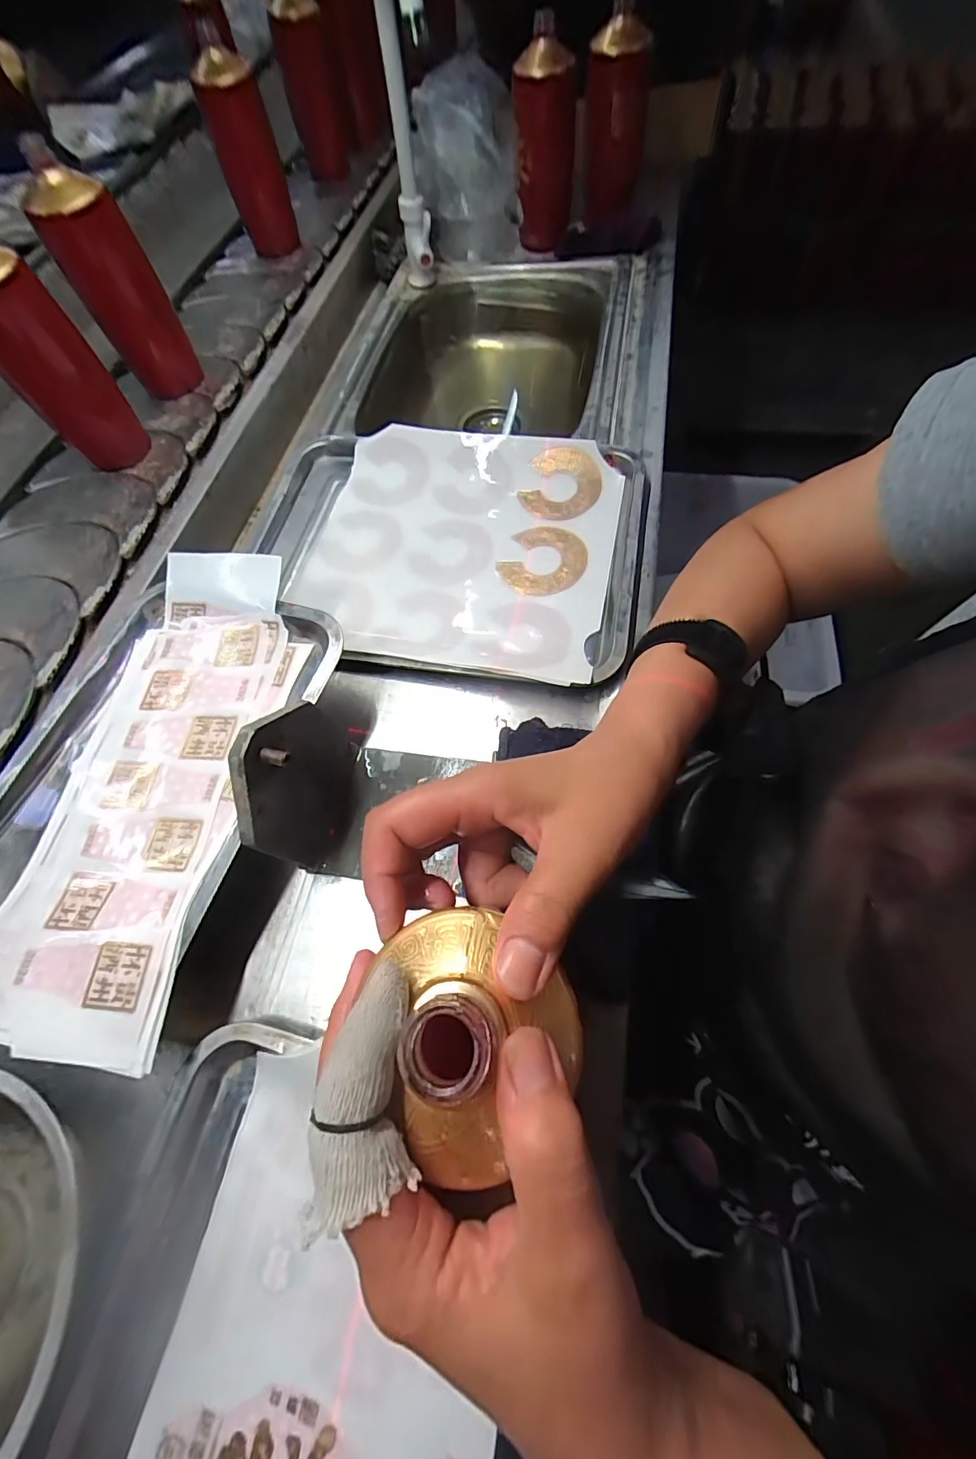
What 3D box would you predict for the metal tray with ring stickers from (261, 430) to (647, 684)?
[{"bbox_3d":[-0.048,-0.184,0.478,0.378,0.033,0.285,11,67,8],"label":"metal tray with ring stickers"}]

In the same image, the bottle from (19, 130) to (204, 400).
[{"bbox_3d":[-0.387,-0.465,0.514,0.061,0.181,0.074,17,68,10],"label":"bottle"}]

